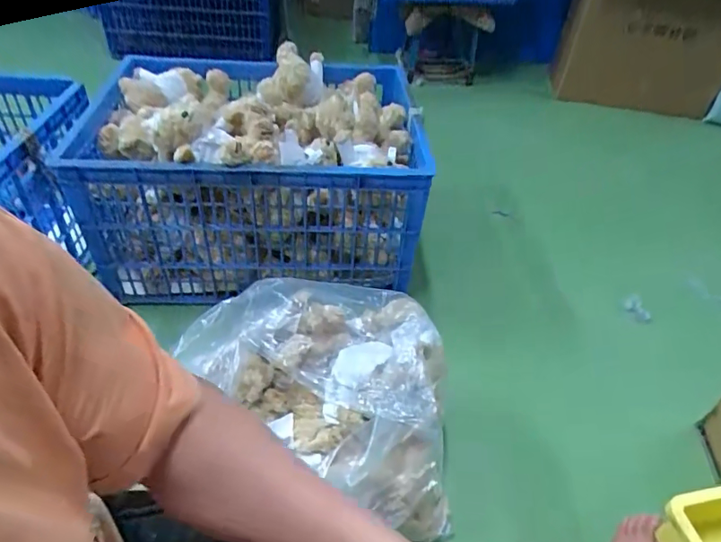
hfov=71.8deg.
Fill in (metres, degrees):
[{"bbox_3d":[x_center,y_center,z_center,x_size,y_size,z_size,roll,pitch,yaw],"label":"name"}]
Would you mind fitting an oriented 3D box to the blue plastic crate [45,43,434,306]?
[{"bbox_3d":[-0.273,-0.268,1.334,0.856,0.406,0.525,-2,43,-7],"label":"blue plastic crate"}]

